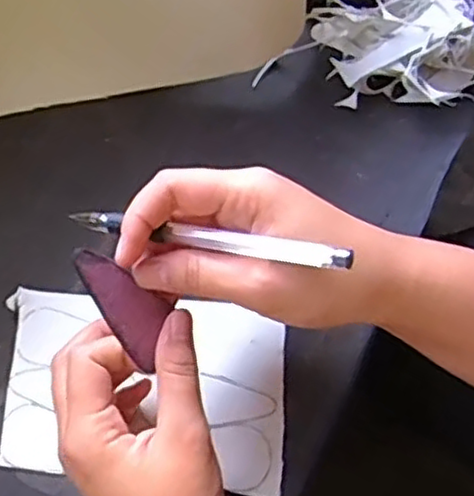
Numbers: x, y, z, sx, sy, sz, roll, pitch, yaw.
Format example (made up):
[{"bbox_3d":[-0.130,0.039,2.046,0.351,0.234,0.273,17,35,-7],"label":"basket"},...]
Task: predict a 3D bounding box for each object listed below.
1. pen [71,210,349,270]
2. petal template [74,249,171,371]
[{"bbox_3d":[-0.016,-0.005,0.298,0.130,0.005,0.008,9,68,24],"label":"pen"},{"bbox_3d":[-0.048,0.023,0.305,0.025,0.006,0.060,-37,112,-12],"label":"petal template"}]

